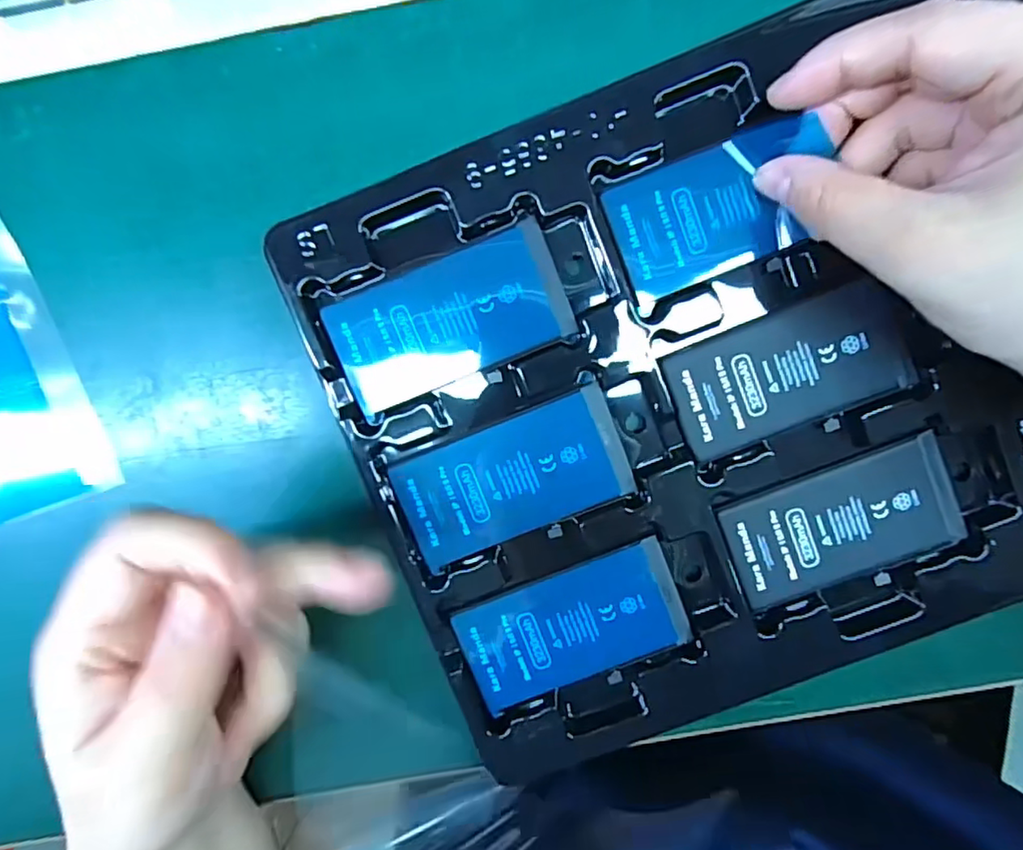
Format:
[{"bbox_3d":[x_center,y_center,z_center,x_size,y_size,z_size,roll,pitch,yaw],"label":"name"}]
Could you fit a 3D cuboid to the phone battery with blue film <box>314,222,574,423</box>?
[{"bbox_3d":[-0.022,-0.038,0.216,0.084,0.005,0.043,-22,94,2],"label":"phone battery with blue film"}]

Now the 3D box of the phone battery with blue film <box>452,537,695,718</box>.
[{"bbox_3d":[0.024,0.078,0.228,0.084,0.004,0.043,-22,94,2],"label":"phone battery with blue film"}]

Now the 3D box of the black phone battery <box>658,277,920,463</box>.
[{"bbox_3d":[0.102,-0.020,0.216,0.086,0.004,0.042,-20,94,2],"label":"black phone battery"}]

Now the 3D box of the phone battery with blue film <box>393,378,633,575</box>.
[{"bbox_3d":[0.001,0.020,0.222,0.084,0.004,0.044,-22,94,2],"label":"phone battery with blue film"}]

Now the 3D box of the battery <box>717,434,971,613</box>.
[{"bbox_3d":[0.125,0.037,0.222,0.083,0.004,0.043,-21,94,2],"label":"battery"}]

